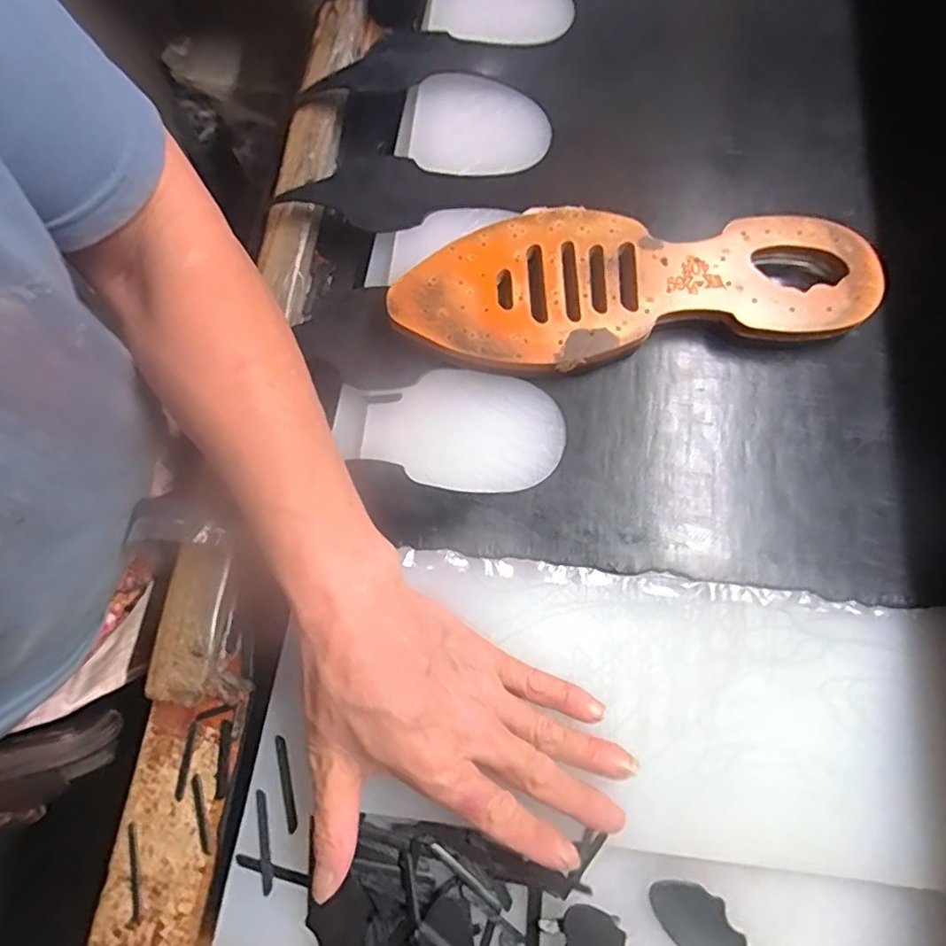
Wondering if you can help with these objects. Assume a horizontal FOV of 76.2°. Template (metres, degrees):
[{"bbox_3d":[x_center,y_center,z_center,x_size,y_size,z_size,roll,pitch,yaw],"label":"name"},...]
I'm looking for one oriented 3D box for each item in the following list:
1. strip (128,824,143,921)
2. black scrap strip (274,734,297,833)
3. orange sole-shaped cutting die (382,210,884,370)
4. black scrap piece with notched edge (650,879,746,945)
[{"bbox_3d":[-0.190,0.224,0.339,0.007,0.004,0.047,-11,73,-7],"label":"strip"},{"bbox_3d":[-0.101,0.168,0.326,0.007,0.005,0.048,-14,77,-4],"label":"black scrap strip"},{"bbox_3d":[0.098,-0.116,0.382,0.293,0.032,0.098,-8,76,-3],"label":"orange sole-shaped cutting die"},{"bbox_3d":[0.118,0.235,0.312,0.058,0.004,0.029,43,79,9],"label":"black scrap piece with notched edge"}]

